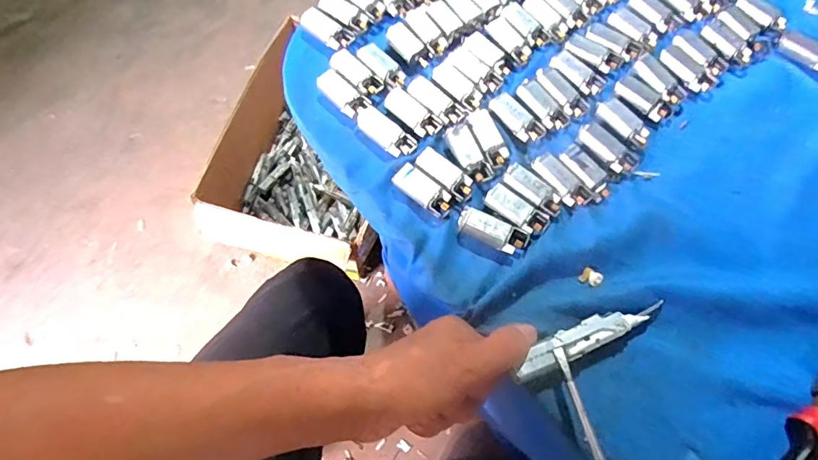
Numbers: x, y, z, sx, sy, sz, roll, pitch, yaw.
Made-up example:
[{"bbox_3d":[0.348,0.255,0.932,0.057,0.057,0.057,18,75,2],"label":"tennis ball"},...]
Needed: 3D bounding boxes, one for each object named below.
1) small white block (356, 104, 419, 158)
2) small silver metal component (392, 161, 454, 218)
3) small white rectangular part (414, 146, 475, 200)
[{"bbox_3d":[-0.018,-0.075,0.382,0.051,0.005,0.022,43,73,14],"label":"small white block"},{"bbox_3d":[0.011,-0.028,0.364,0.046,0.011,0.019,36,72,12],"label":"small silver metal component"},{"bbox_3d":[0.026,-0.041,0.367,0.045,0.008,0.019,36,71,11],"label":"small white rectangular part"}]

